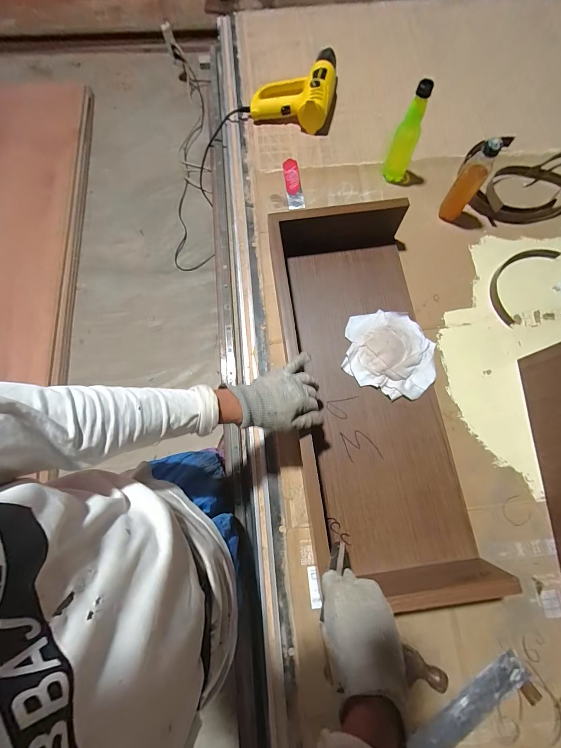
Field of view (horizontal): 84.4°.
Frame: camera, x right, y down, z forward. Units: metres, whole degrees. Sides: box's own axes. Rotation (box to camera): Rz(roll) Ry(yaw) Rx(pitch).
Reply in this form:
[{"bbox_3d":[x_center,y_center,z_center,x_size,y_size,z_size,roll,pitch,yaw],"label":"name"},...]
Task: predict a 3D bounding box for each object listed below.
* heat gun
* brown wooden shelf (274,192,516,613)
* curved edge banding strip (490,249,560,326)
[{"bbox_3d":[0.030,-0.757,0.811,0.223,0.081,0.219,8,76,2],"label":"heat gun"},{"bbox_3d":[0.166,0.003,0.578,0.293,0.122,0.708,-11,79,-2],"label":"brown wooden shelf"},{"bbox_3d":[0.531,-0.215,0.692,0.090,0.018,0.209,37,79,8],"label":"curved edge banding strip"}]

